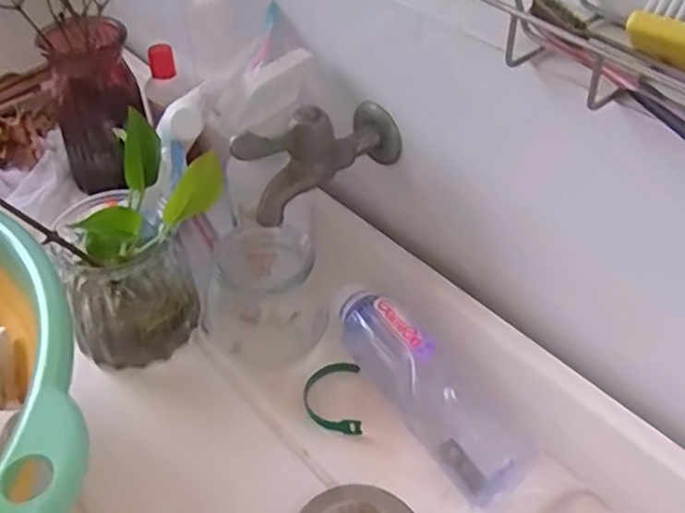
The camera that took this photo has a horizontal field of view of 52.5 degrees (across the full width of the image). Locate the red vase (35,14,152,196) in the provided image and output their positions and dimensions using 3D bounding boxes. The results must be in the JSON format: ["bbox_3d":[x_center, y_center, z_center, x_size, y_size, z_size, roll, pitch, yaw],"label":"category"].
[{"bbox_3d":[-0.234,-0.145,0.665,0.073,0.154,0.068,20,49,21],"label":"red vase"}]

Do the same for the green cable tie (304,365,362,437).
[{"bbox_3d":[-0.007,0.102,0.503,0.040,0.014,0.059,-2,45,0],"label":"green cable tie"}]

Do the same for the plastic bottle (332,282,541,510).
[{"bbox_3d":[0.060,0.086,0.487,0.062,0.072,0.177,-31,65,-26],"label":"plastic bottle"}]

